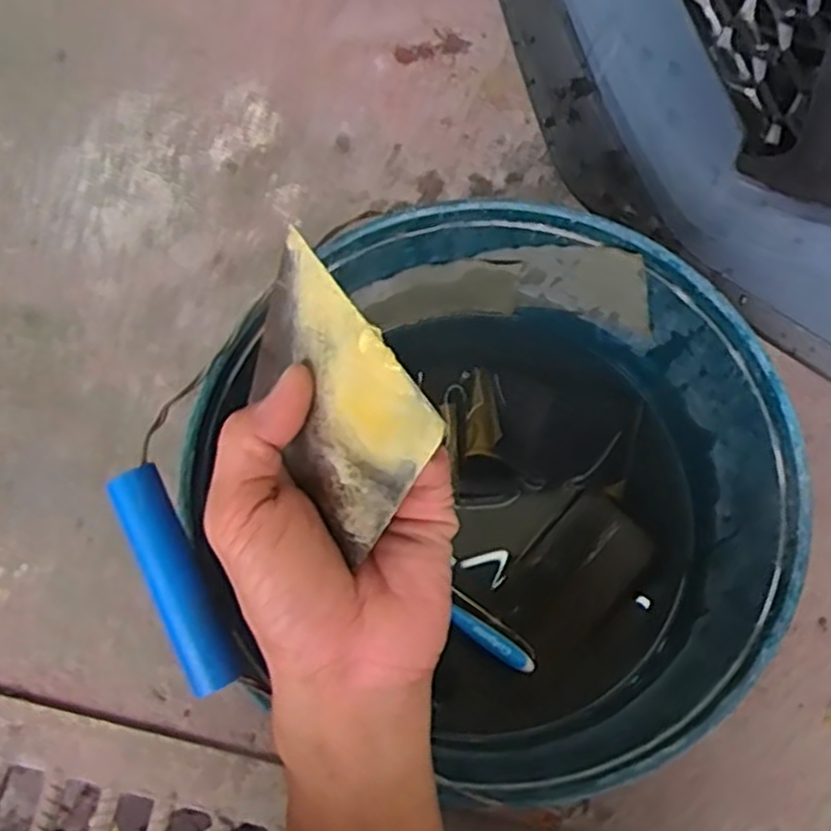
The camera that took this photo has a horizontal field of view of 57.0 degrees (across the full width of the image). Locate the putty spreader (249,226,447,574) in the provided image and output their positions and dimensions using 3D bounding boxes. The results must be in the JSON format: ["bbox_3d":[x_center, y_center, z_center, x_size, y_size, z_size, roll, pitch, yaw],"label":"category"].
[{"bbox_3d":[-0.033,-0.008,0.293,0.007,0.079,0.114,-5,45,-36],"label":"putty spreader"}]

